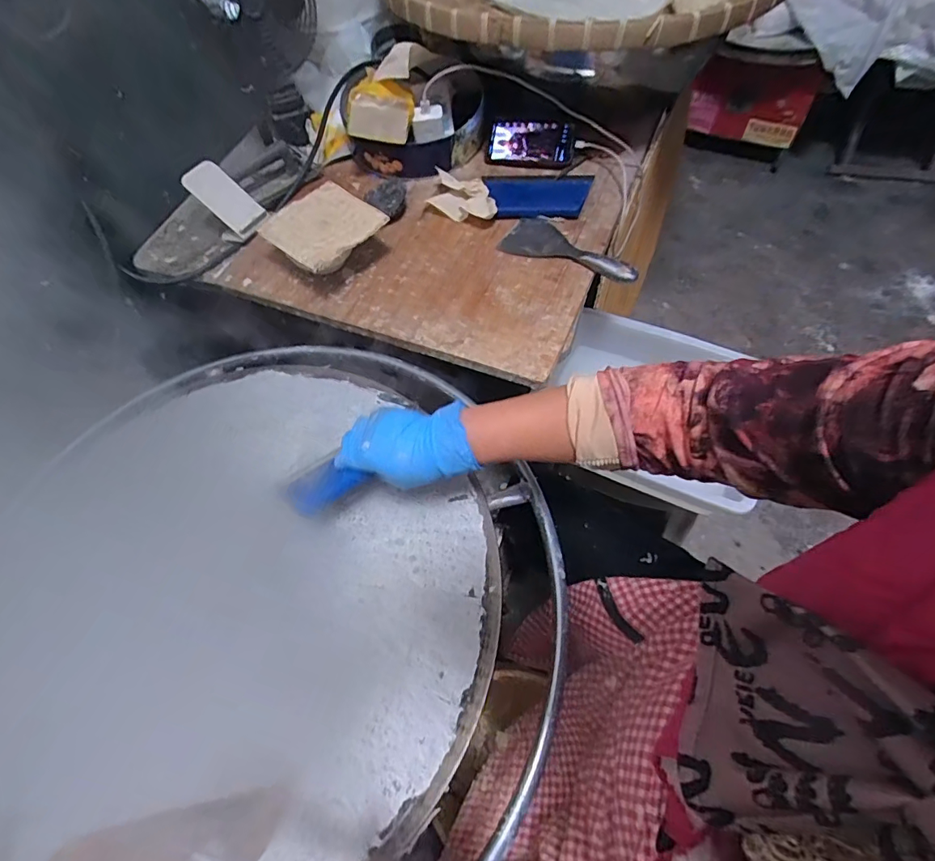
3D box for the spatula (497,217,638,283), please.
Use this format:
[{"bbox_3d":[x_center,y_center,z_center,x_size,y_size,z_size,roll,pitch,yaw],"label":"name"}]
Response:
[{"bbox_3d":[0.167,-0.295,0.761,0.218,0.020,0.084,23,64,16],"label":"spatula"}]

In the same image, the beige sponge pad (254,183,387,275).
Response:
[{"bbox_3d":[-0.221,-0.311,0.734,0.154,0.023,0.147,39,70,23],"label":"beige sponge pad"}]

